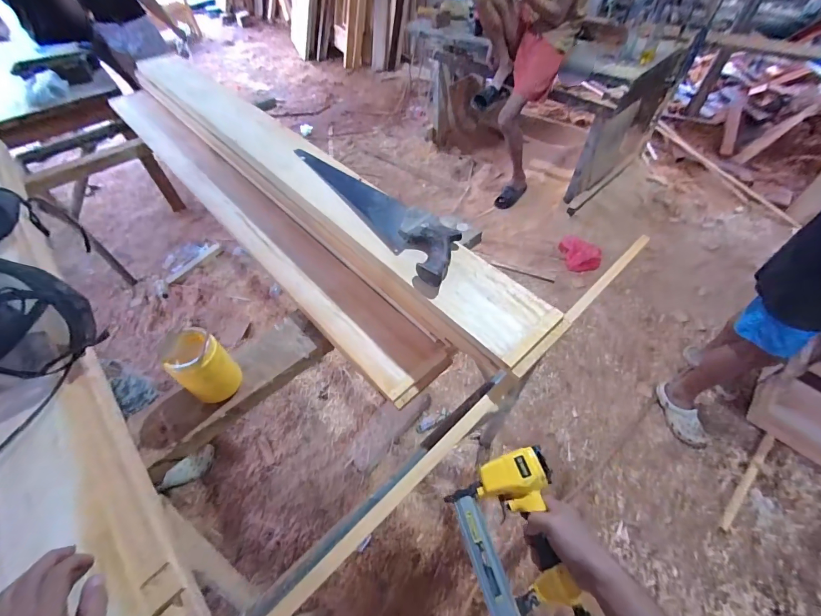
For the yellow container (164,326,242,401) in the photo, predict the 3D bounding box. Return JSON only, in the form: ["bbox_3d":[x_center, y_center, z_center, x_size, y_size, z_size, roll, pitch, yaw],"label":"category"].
[{"bbox_3d":[-0.391,0.119,0.677,0.080,0.140,0.088,25,58,20],"label":"yellow container"}]

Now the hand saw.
[{"bbox_3d":[-0.091,-0.265,0.812,0.123,0.040,0.613,-30,57,-19],"label":"hand saw"}]

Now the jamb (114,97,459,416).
[{"bbox_3d":[-0.540,-0.314,1.080,0.175,0.067,1.651,-38,60,-23],"label":"jamb"}]

